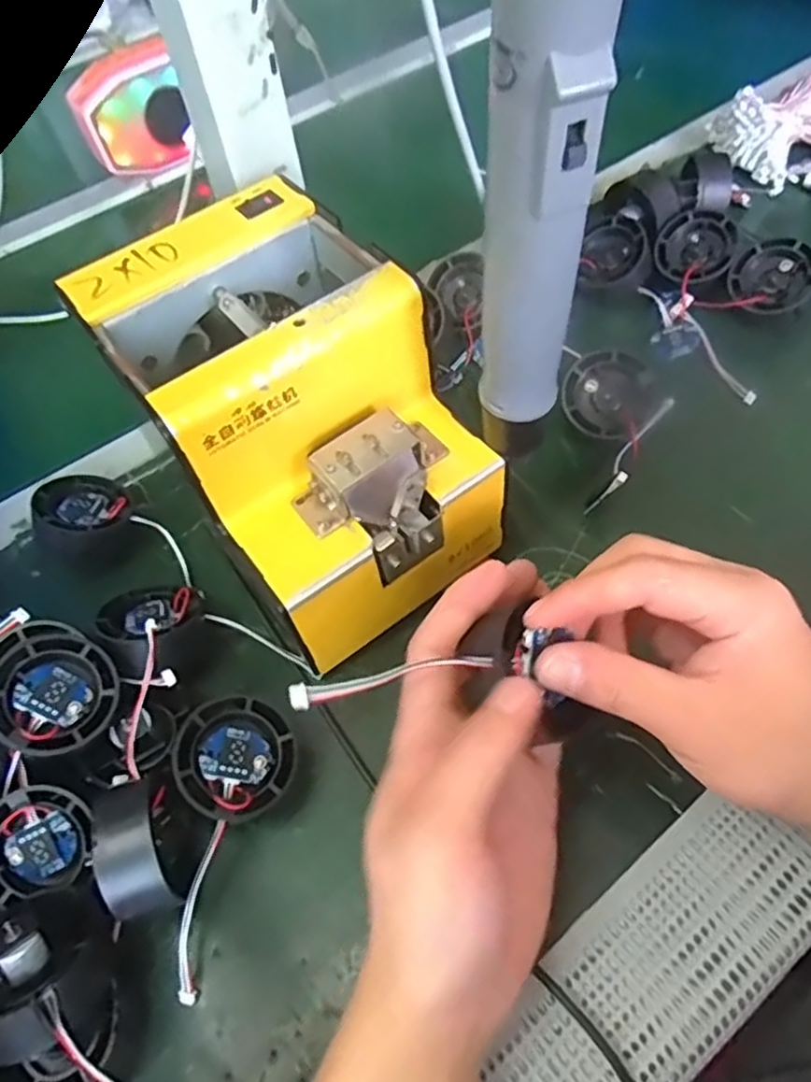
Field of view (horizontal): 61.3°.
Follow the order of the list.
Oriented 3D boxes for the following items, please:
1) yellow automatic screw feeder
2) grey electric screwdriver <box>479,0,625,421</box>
[{"bbox_3d":[-0.048,-0.054,0.340,0.124,0.142,0.180,-34,59,-15],"label":"yellow automatic screw feeder"},{"bbox_3d":[0.040,-0.117,0.209,0.033,0.193,0.034,-3,56,5],"label":"grey electric screwdriver"}]

